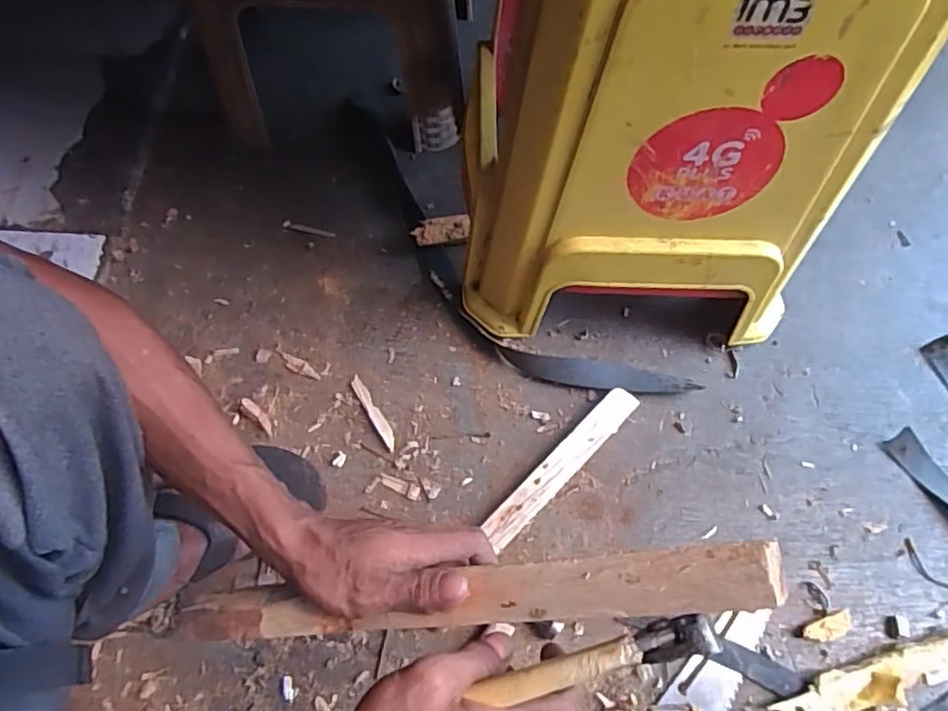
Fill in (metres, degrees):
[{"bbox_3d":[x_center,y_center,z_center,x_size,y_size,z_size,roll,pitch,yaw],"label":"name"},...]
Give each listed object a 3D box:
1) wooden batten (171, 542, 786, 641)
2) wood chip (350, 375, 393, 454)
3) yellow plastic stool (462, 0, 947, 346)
[{"bbox_3d":[-0.030,0.148,0.374,0.393,0.011,0.031,-13,65,22],"label":"wooden batten"},{"bbox_3d":[-0.111,0.064,0.691,0.014,0.004,0.096,-30,70,-12],"label":"wood chip"},{"bbox_3d":[0.160,-0.262,0.556,0.332,0.445,0.322,-2,67,-1],"label":"yellow plastic stool"}]

